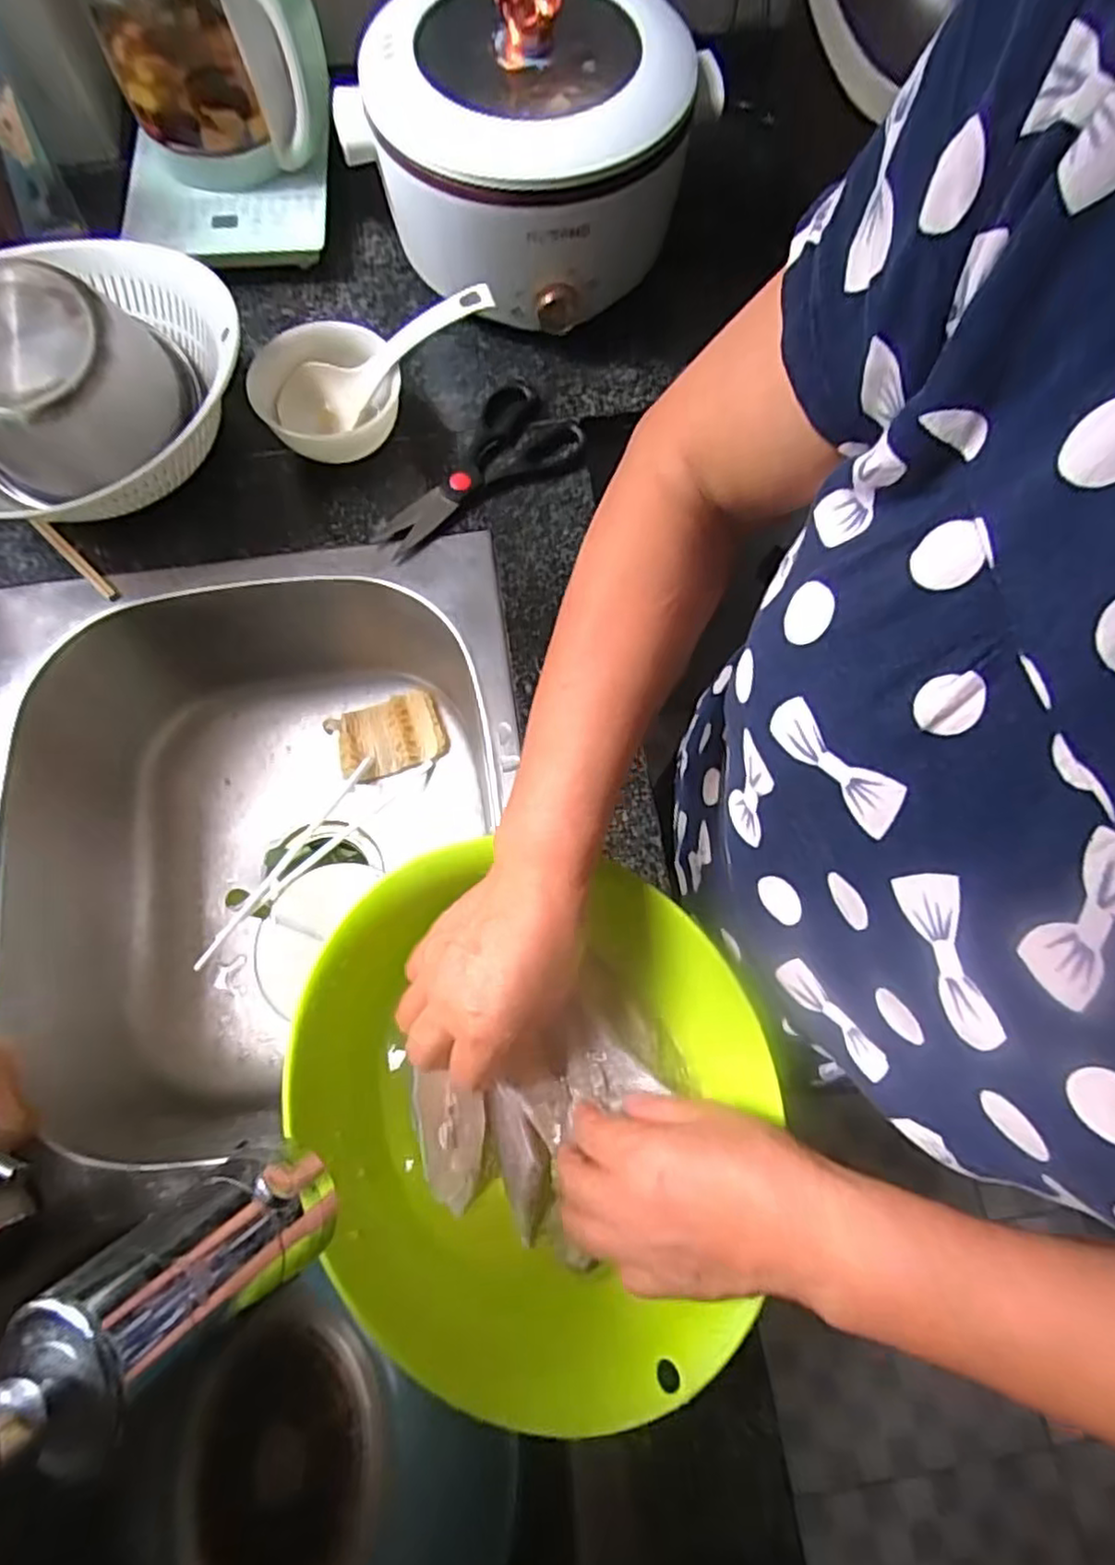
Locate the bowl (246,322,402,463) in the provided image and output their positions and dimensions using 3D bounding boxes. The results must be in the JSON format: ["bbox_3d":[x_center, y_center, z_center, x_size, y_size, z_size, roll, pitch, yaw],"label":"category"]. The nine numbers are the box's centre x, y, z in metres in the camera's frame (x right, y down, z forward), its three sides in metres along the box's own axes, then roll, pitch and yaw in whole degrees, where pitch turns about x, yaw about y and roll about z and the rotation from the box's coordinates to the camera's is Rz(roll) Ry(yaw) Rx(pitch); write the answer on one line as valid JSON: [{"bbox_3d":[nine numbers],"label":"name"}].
[{"bbox_3d":[-0.190,-0.317,0.578,0.110,0.062,0.125,-27,76,-8],"label":"bowl"}]

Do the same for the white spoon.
[{"bbox_3d":[-0.143,-0.343,0.561,0.199,0.034,0.042,-18,73,23],"label":"white spoon"}]

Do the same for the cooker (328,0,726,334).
[{"bbox_3d":[-0.018,-0.554,0.587,0.262,0.144,0.267,0,74,-1],"label":"cooker"}]

